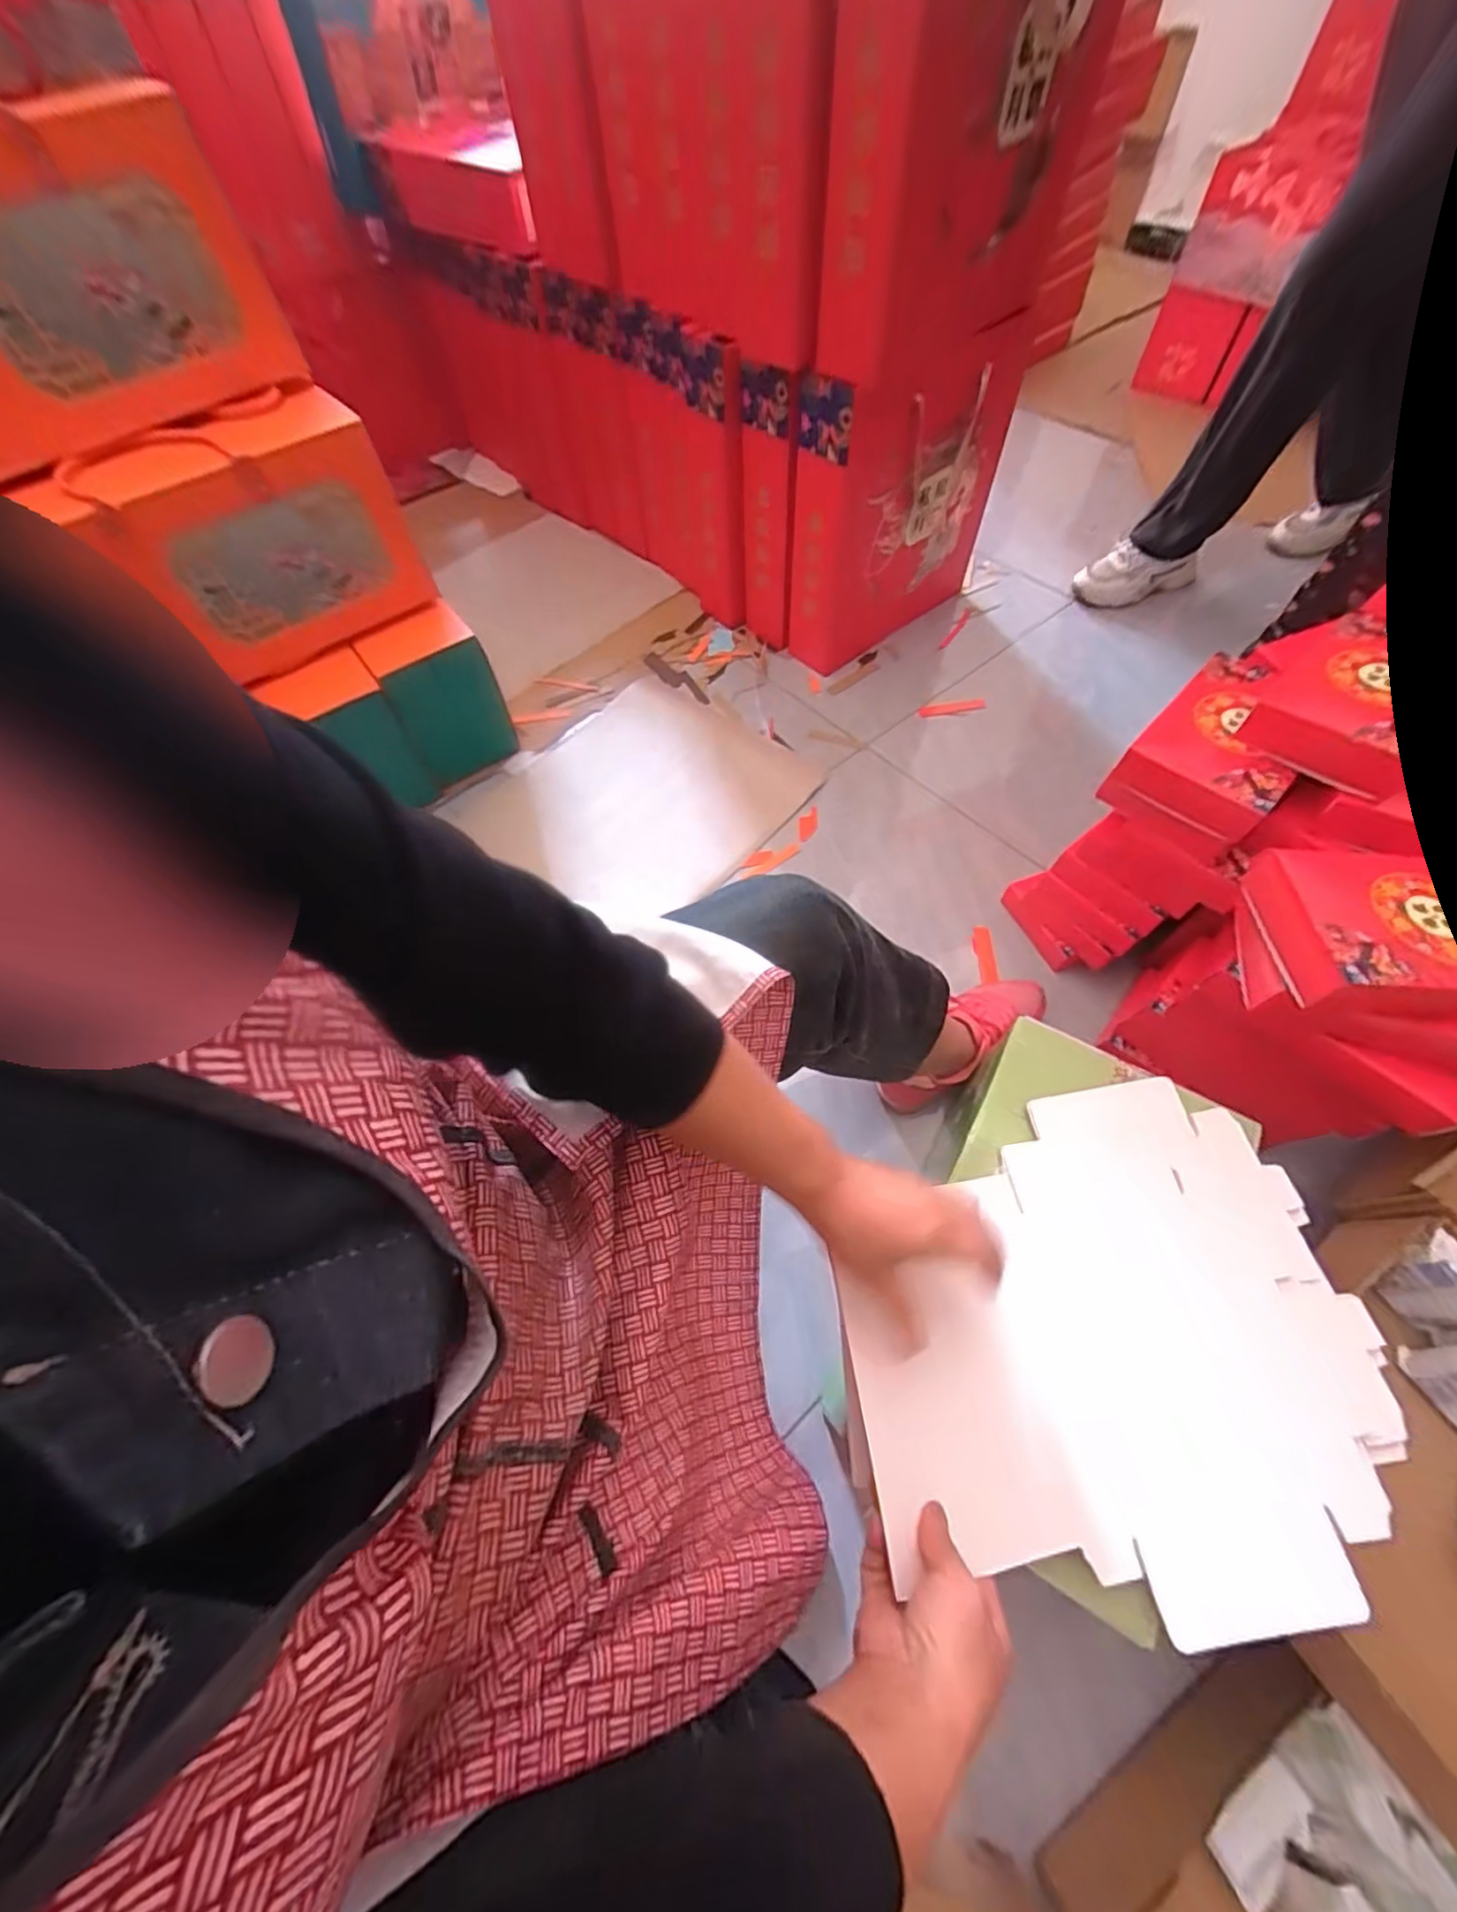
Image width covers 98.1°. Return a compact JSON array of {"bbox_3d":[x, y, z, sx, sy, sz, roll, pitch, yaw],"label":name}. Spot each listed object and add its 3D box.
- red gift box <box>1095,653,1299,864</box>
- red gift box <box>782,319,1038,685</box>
[{"bbox_3d":[0.496,-0.207,0.648,0.131,0.089,0.188,39,69,22],"label":"red gift box"},{"bbox_3d":[0.297,-0.772,1.091,0.409,0.418,0.109,-35,64,-16],"label":"red gift box"}]

